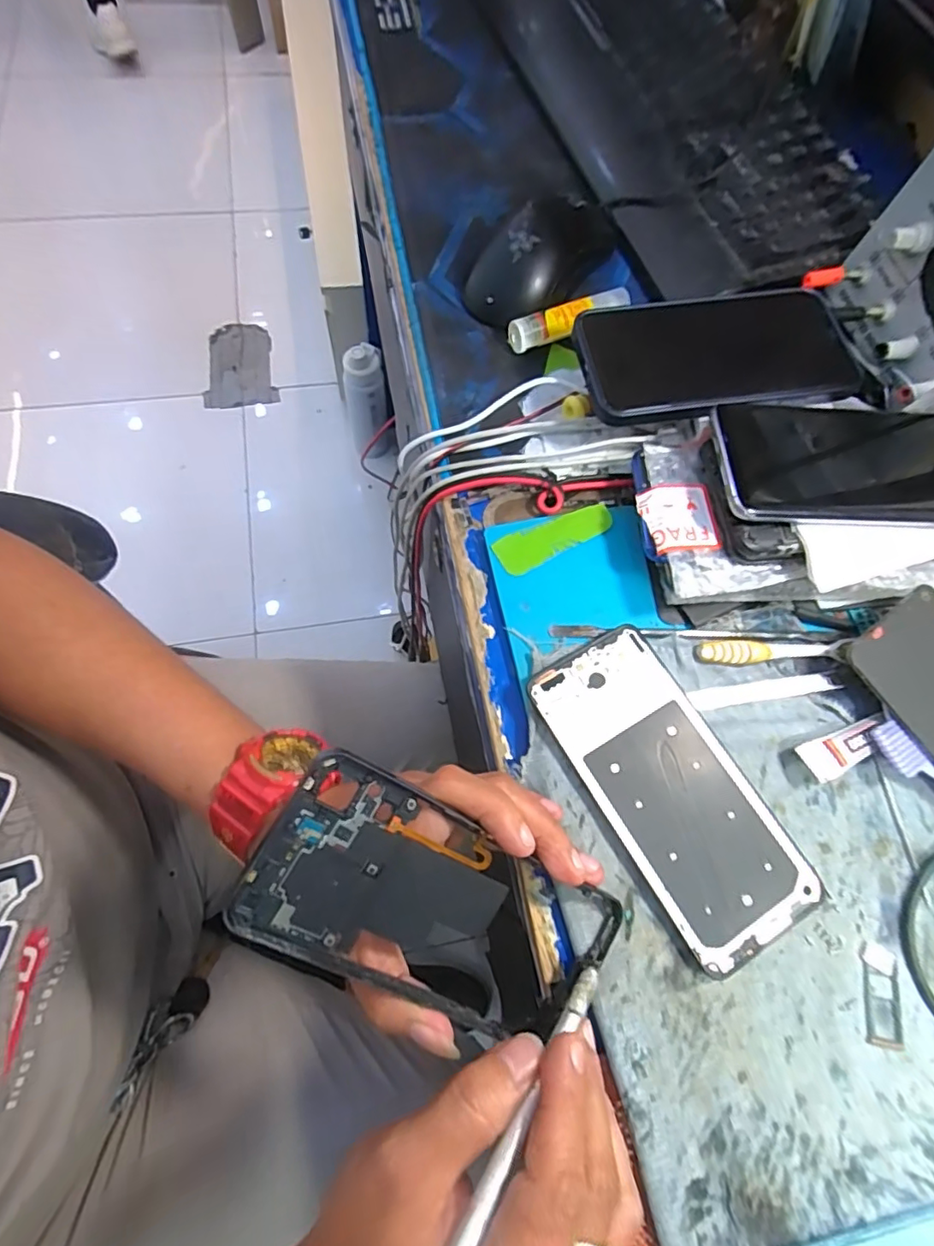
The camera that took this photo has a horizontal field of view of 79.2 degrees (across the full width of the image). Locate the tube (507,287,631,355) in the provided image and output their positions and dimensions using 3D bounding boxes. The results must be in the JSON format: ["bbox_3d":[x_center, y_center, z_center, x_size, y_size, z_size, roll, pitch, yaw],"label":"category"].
[{"bbox_3d":[0.072,-0.204,0.382,0.088,0.020,0.022,-18,73,-11],"label":"tube"}]

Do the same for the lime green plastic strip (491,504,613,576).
[{"bbox_3d":[0.051,-0.050,0.330,0.071,0.004,0.023,-27,82,-9],"label":"lime green plastic strip"}]

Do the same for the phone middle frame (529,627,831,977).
[{"bbox_3d":[0.100,0.080,0.280,0.071,0.010,0.156,-28,74,-14],"label":"phone middle frame"}]

